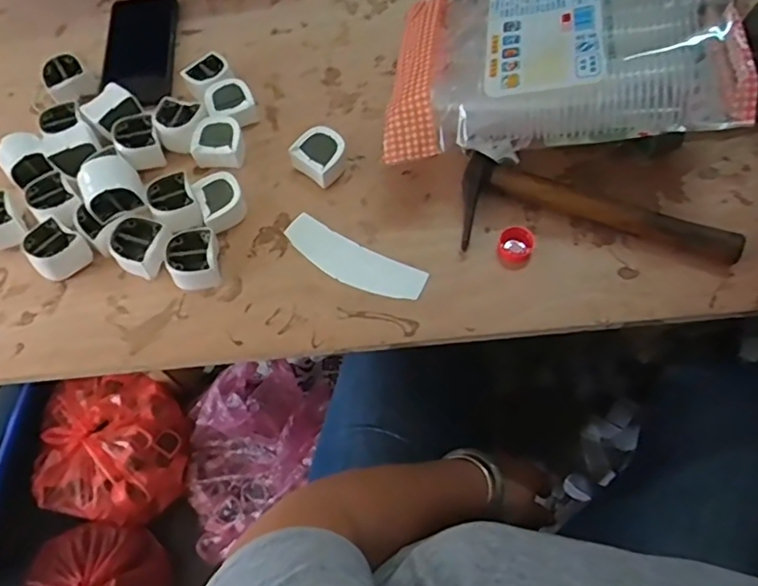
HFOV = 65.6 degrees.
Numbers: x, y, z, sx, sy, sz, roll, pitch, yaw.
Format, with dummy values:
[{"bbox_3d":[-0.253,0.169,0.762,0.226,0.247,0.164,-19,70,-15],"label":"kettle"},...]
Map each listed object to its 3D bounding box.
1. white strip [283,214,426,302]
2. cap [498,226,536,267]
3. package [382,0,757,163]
[{"bbox_3d":[-0.026,-0.029,0.532,0.139,0.004,0.041,28,72,19],"label":"white strip"},{"bbox_3d":[0.121,-0.043,0.514,0.029,0.016,0.031,-2,64,5],"label":"cap"},{"bbox_3d":[0.154,-0.216,0.525,0.286,0.088,0.226,-2,55,20],"label":"package"}]

